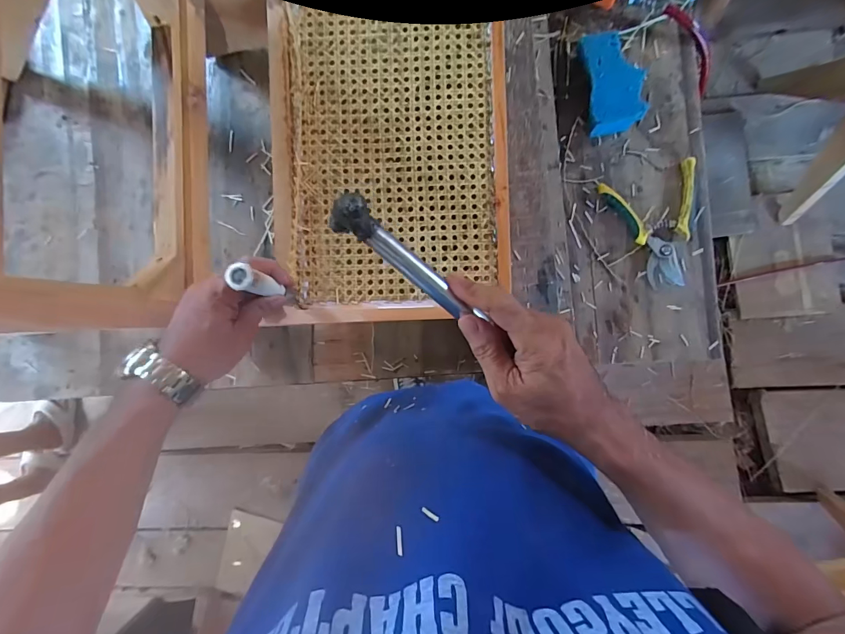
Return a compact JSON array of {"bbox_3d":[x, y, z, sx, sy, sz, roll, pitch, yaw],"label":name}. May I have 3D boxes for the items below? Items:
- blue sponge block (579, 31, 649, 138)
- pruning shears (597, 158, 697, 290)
[{"bbox_3d":[0.273,-0.340,0.581,0.079,0.048,0.133,-8,90,5],"label":"blue sponge block"},{"bbox_3d":[0.356,-0.133,0.592,0.125,0.024,0.170,-17,89,5],"label":"pruning shears"}]

